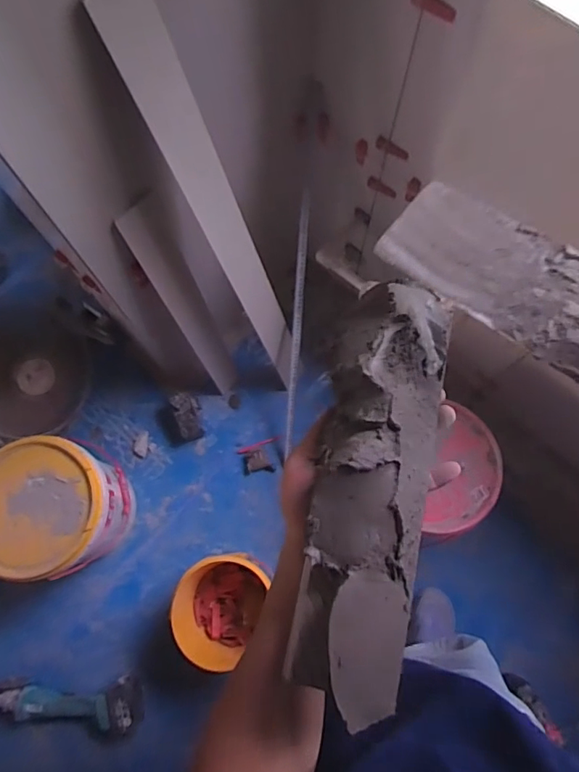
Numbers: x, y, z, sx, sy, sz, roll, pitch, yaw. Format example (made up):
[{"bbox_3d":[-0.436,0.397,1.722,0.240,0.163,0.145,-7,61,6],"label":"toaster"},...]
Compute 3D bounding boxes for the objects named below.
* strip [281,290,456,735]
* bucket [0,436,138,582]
[{"bbox_3d":[0.067,0.070,0.391,0.088,0.055,0.323,11,76,4],"label":"strip"},{"bbox_3d":[-0.565,0.308,1.244,0.280,0.357,0.295,0,74,1],"label":"bucket"}]

